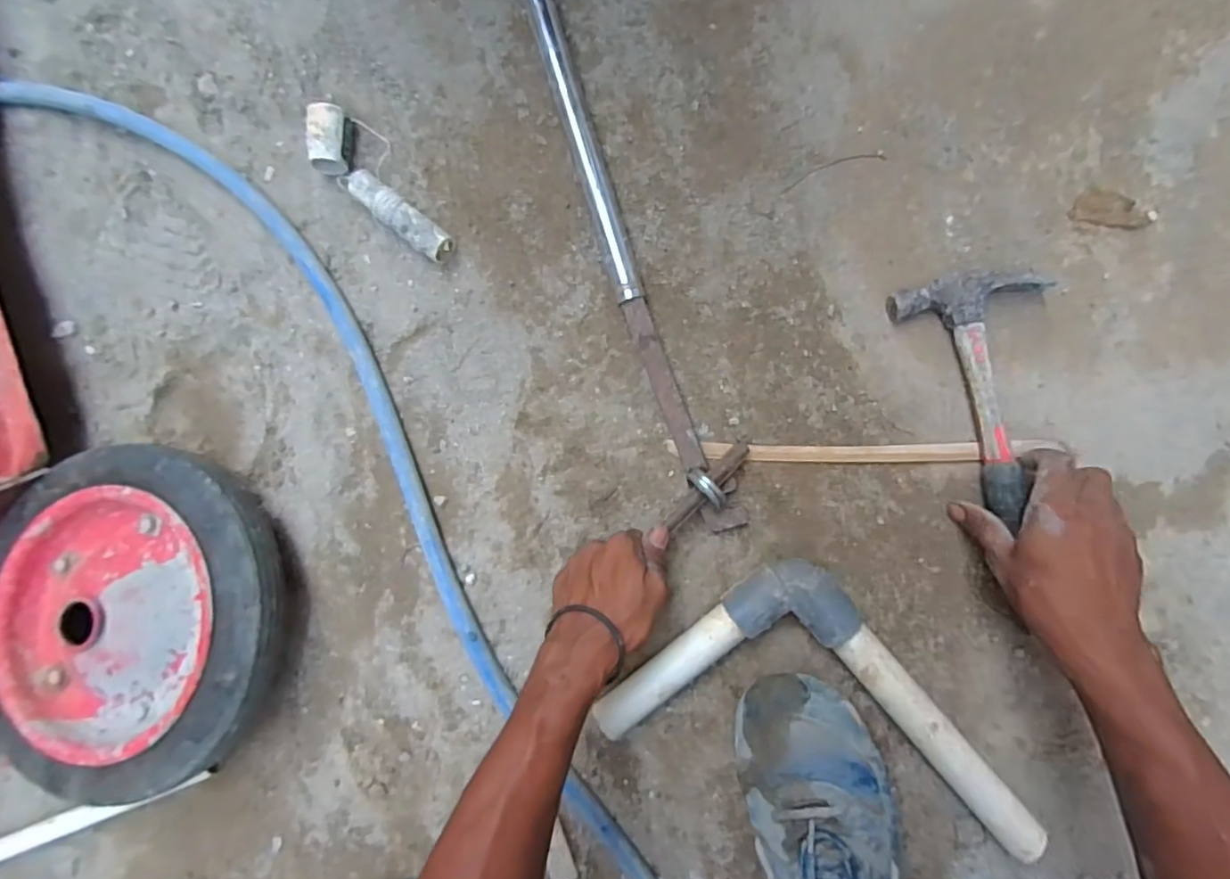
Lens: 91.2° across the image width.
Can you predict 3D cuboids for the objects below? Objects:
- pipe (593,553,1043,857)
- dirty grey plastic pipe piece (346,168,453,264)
[{"bbox_3d":[0.154,0.251,0.475,0.207,0.039,0.275,-42,84,5],"label":"pipe"},{"bbox_3d":[-0.190,-0.198,0.537,0.104,0.030,0.026,40,94,7],"label":"dirty grey plastic pipe piece"}]

